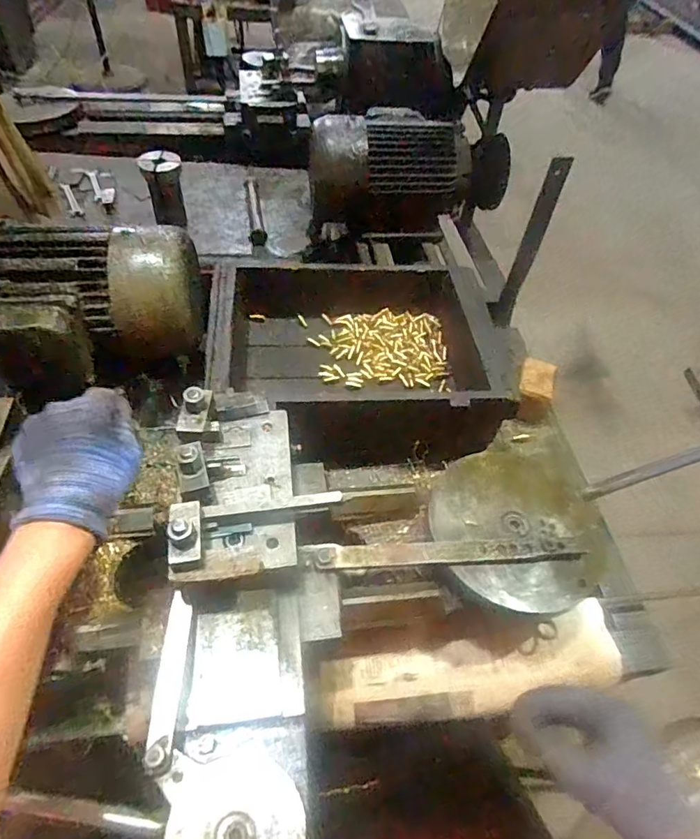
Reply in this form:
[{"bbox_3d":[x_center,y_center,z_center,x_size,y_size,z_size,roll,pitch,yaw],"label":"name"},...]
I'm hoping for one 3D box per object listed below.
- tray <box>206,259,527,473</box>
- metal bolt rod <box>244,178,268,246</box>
[{"bbox_3d":[0.005,-0.104,0.812,0.421,0.159,0.329,3,51,-3],"label":"tray"},{"bbox_3d":[-0.174,-0.390,0.935,0.029,0.027,0.203,-5,52,-10],"label":"metal bolt rod"}]

